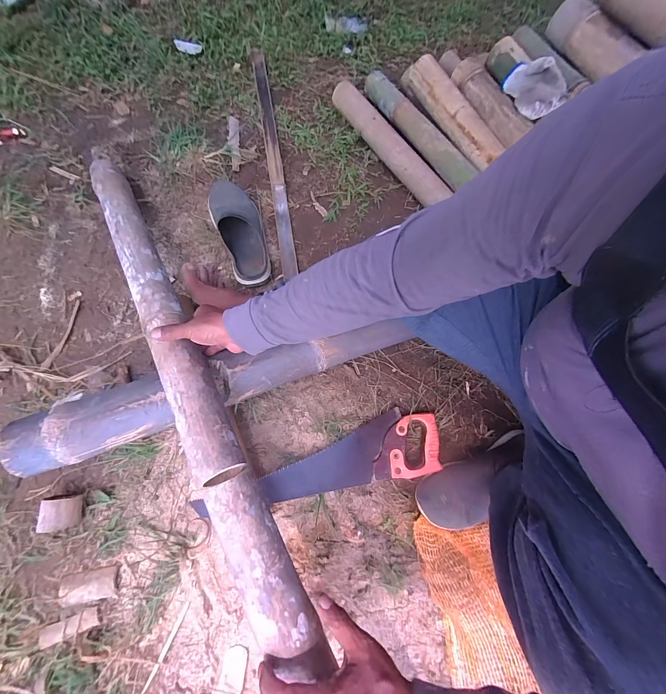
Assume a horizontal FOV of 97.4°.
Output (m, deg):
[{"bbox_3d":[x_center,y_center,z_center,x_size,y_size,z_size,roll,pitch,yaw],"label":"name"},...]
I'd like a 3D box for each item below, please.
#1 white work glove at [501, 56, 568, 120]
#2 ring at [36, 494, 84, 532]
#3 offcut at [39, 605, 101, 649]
[{"bbox_3d":[0.440,-0.567,0.636,0.017,0.084,0.133,-19,74,-44],"label":"white work glove"},{"bbox_3d":[-0.509,0.307,0.548,0.070,0.055,0.054,-7,75,-3],"label":"ring"},{"bbox_3d":[-0.470,0.501,0.523,0.103,0.006,0.029,-21,76,-7],"label":"offcut"}]

